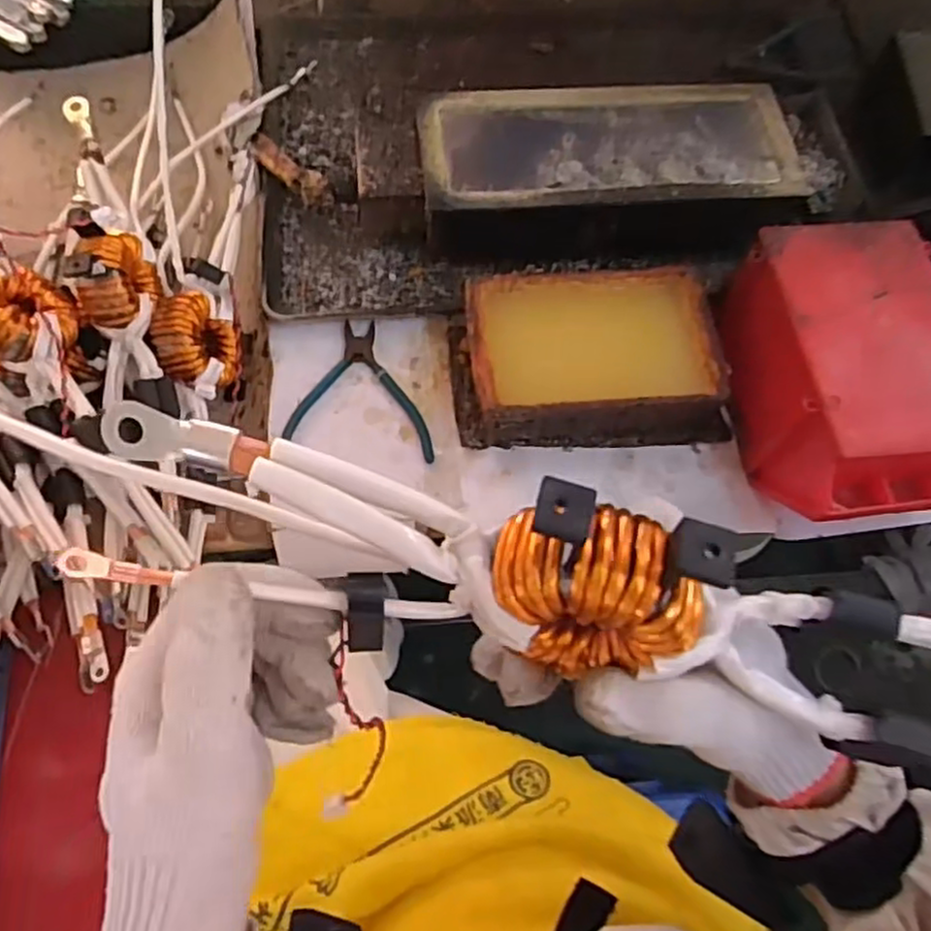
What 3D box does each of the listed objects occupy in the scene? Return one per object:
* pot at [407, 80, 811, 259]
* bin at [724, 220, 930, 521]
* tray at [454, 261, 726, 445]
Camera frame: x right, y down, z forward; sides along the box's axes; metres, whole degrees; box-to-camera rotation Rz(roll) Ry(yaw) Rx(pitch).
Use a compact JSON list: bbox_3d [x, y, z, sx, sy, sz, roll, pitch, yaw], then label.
[{"bbox_3d":[0.135,-0.278,0.685,0.352,0.088,0.151,-2,67,-4],"label":"pot"},{"bbox_3d":[0.305,-0.072,0.570,0.152,0.108,0.229,-5,67,-5],"label":"bin"},{"bbox_3d":[0.103,-0.091,0.612,0.220,0.070,0.138,-5,67,-6],"label":"tray"}]

